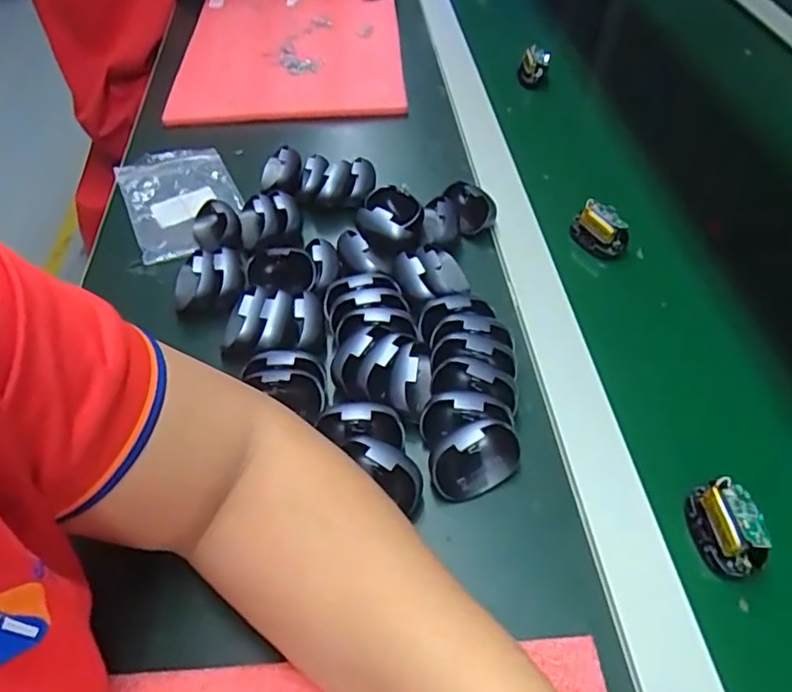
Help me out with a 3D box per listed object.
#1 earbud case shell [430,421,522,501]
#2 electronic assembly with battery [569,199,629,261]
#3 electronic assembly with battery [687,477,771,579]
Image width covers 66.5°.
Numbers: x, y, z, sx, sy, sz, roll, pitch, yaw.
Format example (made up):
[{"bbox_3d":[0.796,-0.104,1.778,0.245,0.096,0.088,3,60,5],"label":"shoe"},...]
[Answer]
[{"bbox_3d":[0.048,0.069,0.370,0.056,0.024,0.043,-24,86,0],"label":"earbud case shell"},{"bbox_3d":[0.174,-0.097,0.514,0.047,0.037,0.022,37,56,20],"label":"electronic assembly with battery"},{"bbox_3d":[0.188,0.103,0.344,0.025,0.030,0.049,-1,52,-8],"label":"electronic assembly with battery"}]

